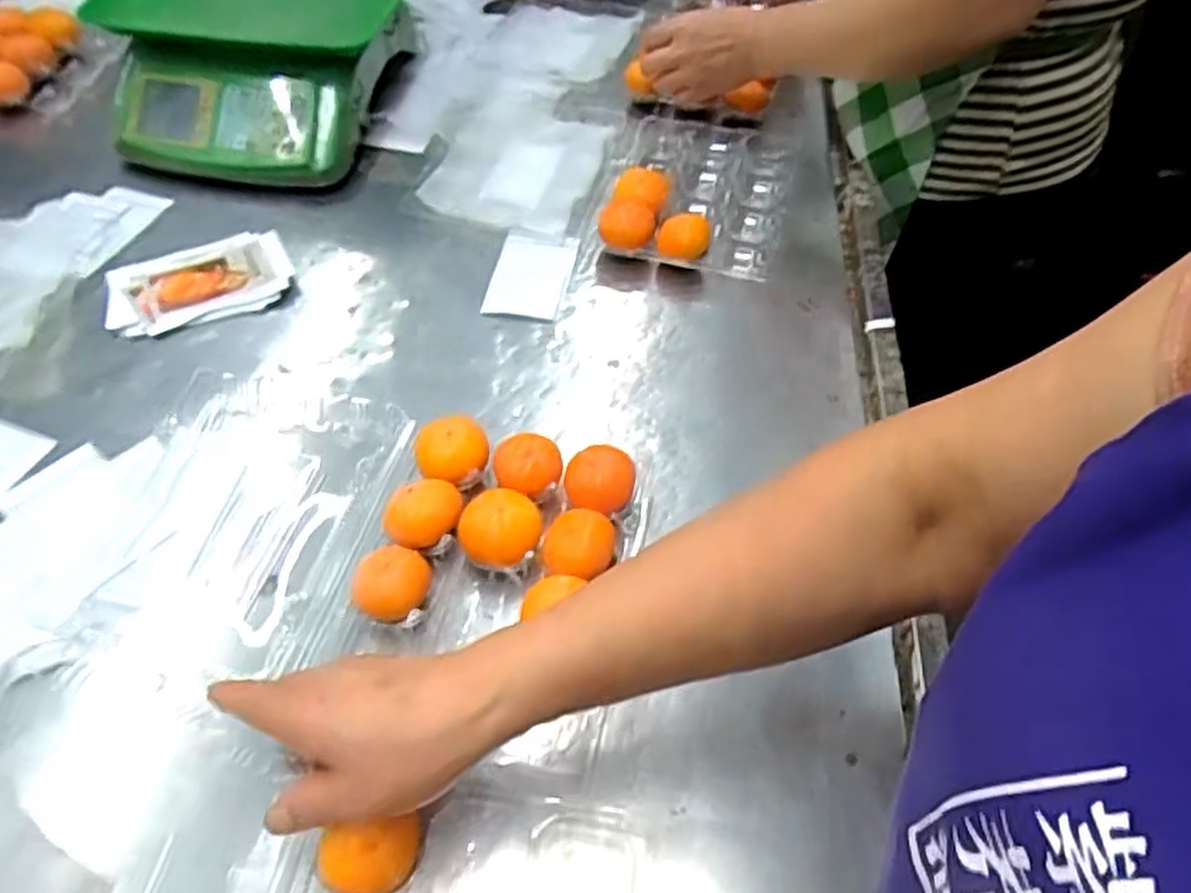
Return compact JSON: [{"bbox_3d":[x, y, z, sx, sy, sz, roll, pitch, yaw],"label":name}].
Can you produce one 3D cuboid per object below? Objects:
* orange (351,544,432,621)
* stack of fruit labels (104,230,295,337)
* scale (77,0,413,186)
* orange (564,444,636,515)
[{"bbox_3d":[-0.125,0.089,0.486,0.045,0.043,0.046,0,53,-2],"label":"orange"},{"bbox_3d":[-0.345,-0.145,0.683,0.149,0.012,0.104,-16,55,-13],"label":"stack of fruit labels"},{"bbox_3d":[-0.347,-0.411,0.814,0.246,0.131,0.277,9,53,5],"label":"scale"},{"bbox_3d":[0.002,0.028,0.541,0.047,0.043,0.044,8,53,4],"label":"orange"}]

